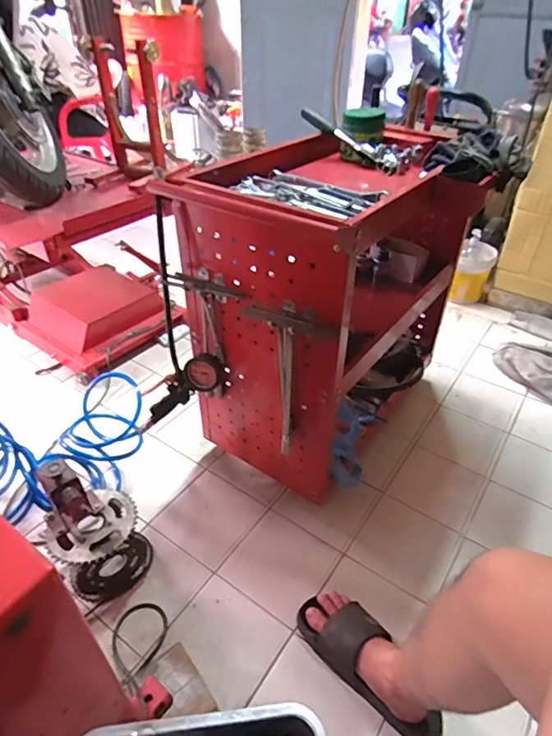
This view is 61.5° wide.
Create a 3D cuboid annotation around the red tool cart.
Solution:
[{"bbox_3d":[0.156,-0.160,1.112,0.411,0.619,0.734,23,43,26],"label":"red tool cart"}]

